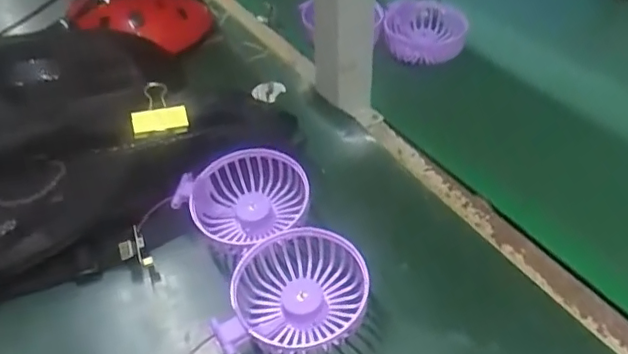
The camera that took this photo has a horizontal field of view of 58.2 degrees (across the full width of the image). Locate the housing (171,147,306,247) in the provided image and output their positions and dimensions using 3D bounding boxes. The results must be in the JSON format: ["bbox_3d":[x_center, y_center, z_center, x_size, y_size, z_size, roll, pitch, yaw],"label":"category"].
[{"bbox_3d":[-0.055,0.020,0.446,0.101,0.041,0.066,-18,46,-11],"label":"housing"}]

